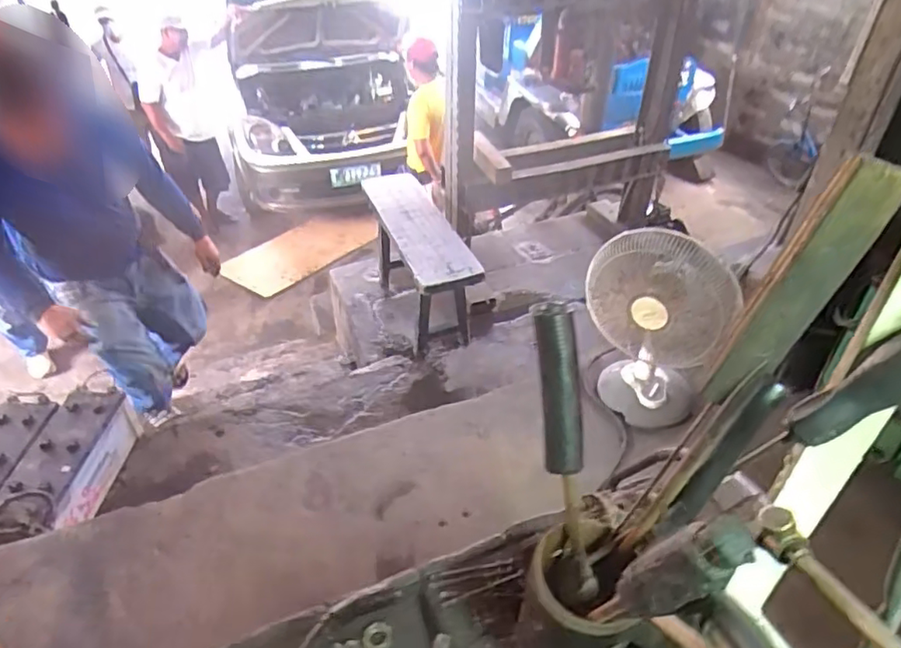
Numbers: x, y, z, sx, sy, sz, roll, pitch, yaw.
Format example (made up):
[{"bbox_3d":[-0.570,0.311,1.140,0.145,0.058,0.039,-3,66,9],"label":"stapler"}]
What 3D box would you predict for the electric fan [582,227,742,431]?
[{"bbox_3d":[0.613,0.006,1.812,0.413,0.614,0.291,17,42,19],"label":"electric fan"}]

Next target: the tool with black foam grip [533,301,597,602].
[{"bbox_3d":[0.082,0.091,0.426,0.025,0.215,0.018,-10,11,-12],"label":"tool with black foam grip"}]

